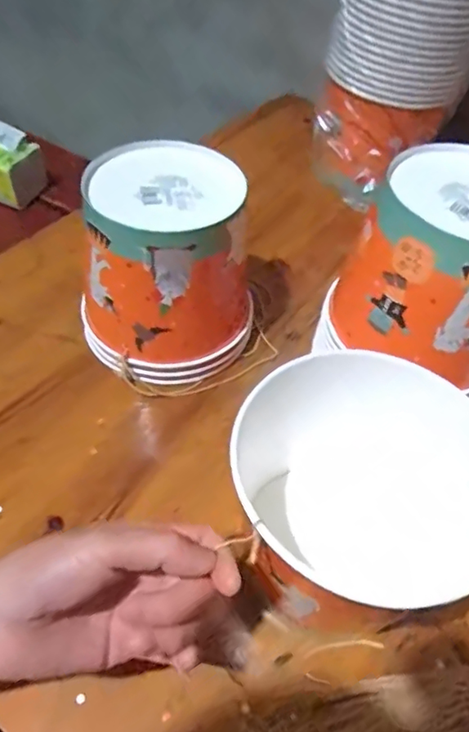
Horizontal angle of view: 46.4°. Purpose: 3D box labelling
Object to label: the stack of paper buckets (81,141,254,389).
[{"bbox_3d":[-0.053,-0.084,0.489,0.133,0.168,0.138,1,50,-4],"label":"stack of paper buckets"}]

